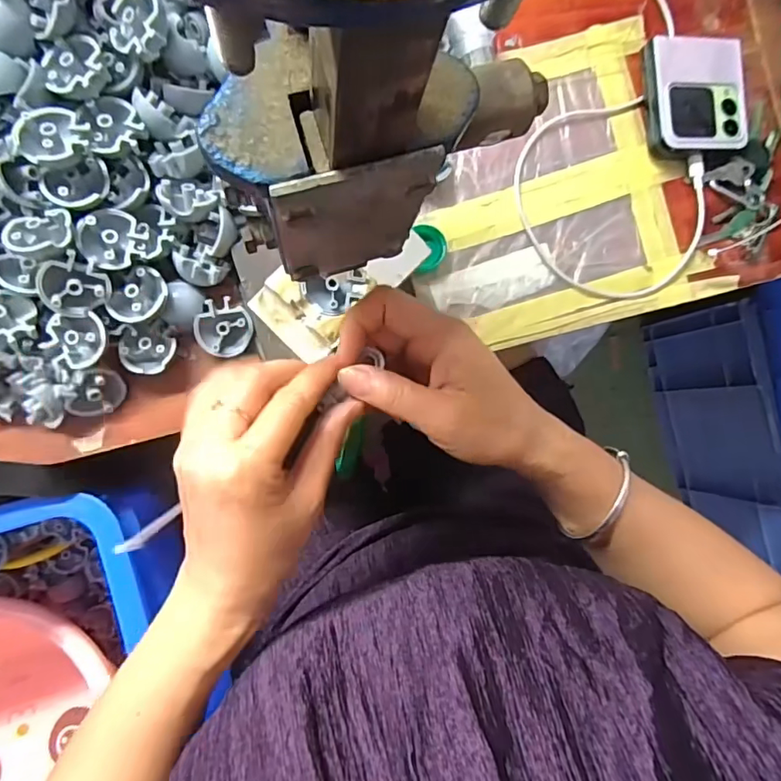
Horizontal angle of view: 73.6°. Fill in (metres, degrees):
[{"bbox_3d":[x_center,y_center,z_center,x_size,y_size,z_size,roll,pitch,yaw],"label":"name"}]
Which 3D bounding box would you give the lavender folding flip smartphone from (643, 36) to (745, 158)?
[{"bbox_3d":[0.237,-0.227,0.407,0.077,0.022,0.088,-4,86,-8],"label":"lavender folding flip smartphone"}]

